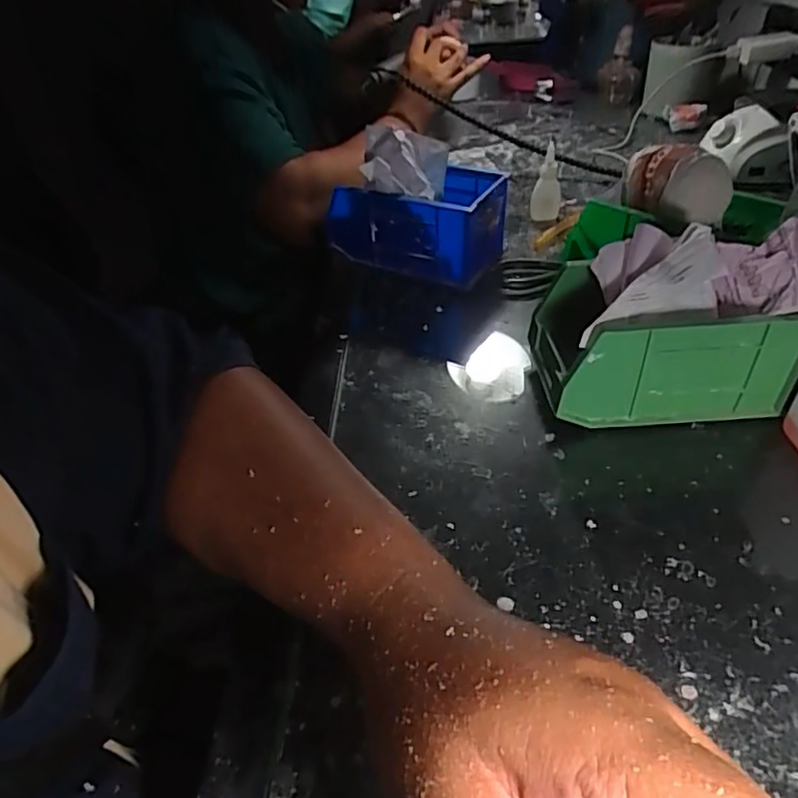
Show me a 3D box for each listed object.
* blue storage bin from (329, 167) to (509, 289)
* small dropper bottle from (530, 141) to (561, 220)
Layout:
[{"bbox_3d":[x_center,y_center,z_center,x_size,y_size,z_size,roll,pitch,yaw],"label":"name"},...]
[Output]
[{"bbox_3d":[0.026,-0.189,0.638,0.172,0.090,0.104,23,47,29],"label":"blue storage bin"},{"bbox_3d":[0.176,-0.256,0.714,0.033,0.078,0.041,4,40,11],"label":"small dropper bottle"}]

